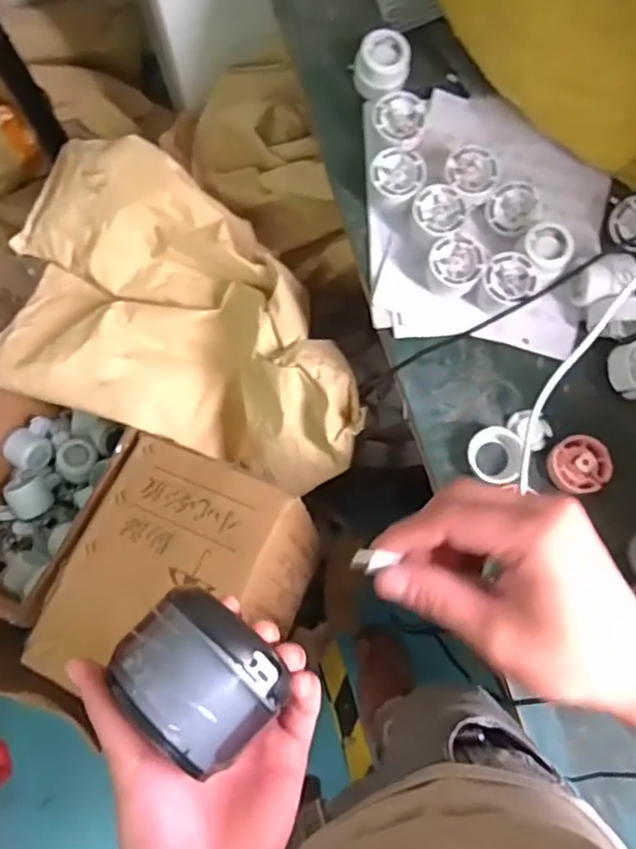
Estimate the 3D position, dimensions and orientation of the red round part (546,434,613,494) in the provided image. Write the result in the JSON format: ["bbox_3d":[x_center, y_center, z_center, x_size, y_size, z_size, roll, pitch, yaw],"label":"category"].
[{"bbox_3d":[0.256,0.039,0.634,0.056,0.021,0.056,0,77,-1],"label":"red round part"}]

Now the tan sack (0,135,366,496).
[{"bbox_3d":[-0.173,-0.148,0.872,0.528,0.210,0.342,20,78,3],"label":"tan sack"}]

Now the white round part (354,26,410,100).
[{"bbox_3d":[0.068,-0.381,0.691,0.054,0.044,0.055,0,77,-1],"label":"white round part"}]

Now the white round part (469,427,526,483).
[{"bbox_3d":[0.179,0.030,0.643,0.053,0.020,0.056,0,77,-1],"label":"white round part"}]

